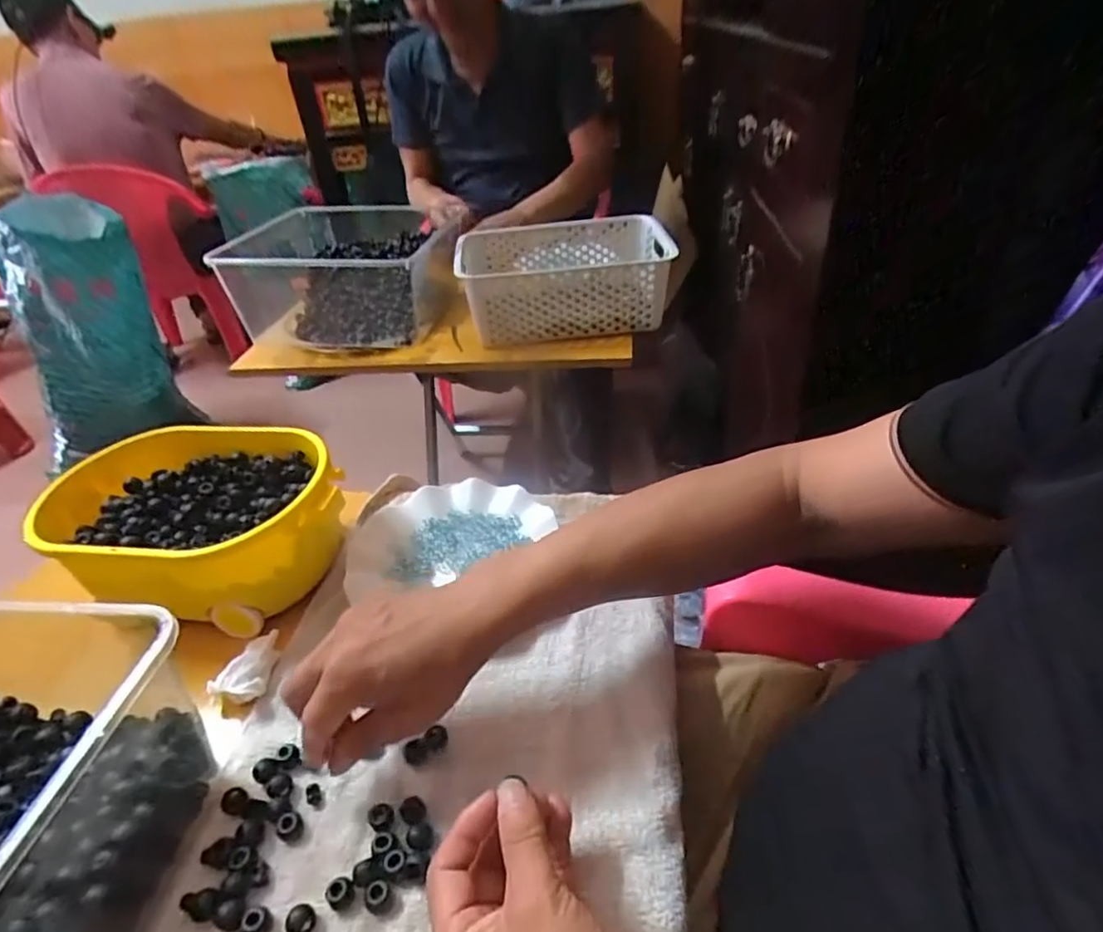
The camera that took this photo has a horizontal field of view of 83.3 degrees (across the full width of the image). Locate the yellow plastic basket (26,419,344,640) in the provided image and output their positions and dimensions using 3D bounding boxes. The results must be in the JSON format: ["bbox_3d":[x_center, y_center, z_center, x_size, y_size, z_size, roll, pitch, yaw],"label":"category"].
[{"bbox_3d":[-0.297,0.052,0.538,0.248,0.097,0.164,-1,37,6],"label":"yellow plastic basket"}]

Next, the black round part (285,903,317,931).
[{"bbox_3d":[-0.137,0.250,0.340,0.014,0.010,0.015,-4,37,3],"label":"black round part"}]

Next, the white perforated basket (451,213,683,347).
[{"bbox_3d":[0.020,-0.286,0.953,0.307,0.113,0.220,-9,37,-5],"label":"white perforated basket"}]

